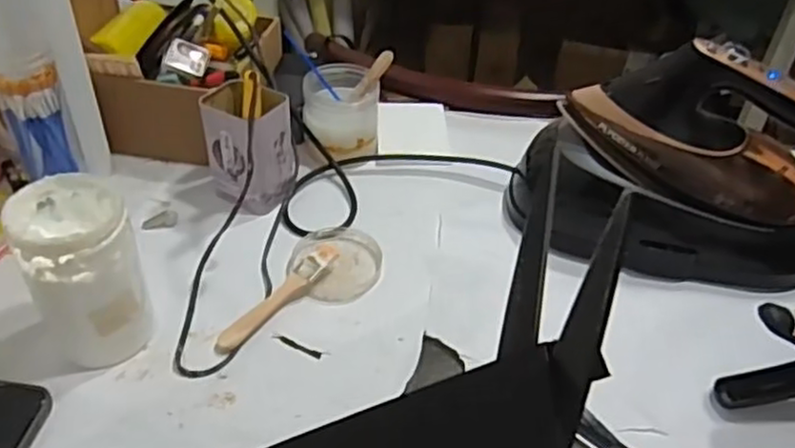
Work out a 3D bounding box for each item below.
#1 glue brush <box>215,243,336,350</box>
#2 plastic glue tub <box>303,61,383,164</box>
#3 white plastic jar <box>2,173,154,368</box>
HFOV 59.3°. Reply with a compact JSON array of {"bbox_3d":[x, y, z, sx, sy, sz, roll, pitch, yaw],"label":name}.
[{"bbox_3d":[-0.107,0.063,0.625,0.027,0.021,0.136,29,48,27],"label":"glue brush"},{"bbox_3d":[-0.063,-0.127,0.794,0.082,0.081,0.089,1,41,-1],"label":"plastic glue tub"},{"bbox_3d":[-0.246,0.041,0.557,0.079,0.137,0.097,-22,47,-25],"label":"white plastic jar"}]

